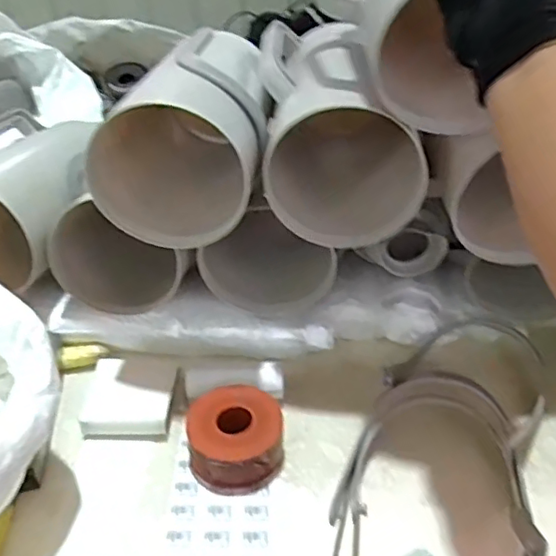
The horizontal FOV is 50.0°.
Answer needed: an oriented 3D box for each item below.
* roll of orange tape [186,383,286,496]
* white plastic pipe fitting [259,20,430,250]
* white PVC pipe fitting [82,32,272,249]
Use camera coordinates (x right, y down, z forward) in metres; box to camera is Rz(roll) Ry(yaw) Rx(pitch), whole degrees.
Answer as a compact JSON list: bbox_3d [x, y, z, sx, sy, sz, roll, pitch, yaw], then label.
[{"bbox_3d":[-0.044,0.166,0.622,0.097,0.057,0.092,-1,35,0],"label":"roll of orange tape"},{"bbox_3d":[0.068,-0.168,0.696,0.162,0.194,0.238,0,35,1],"label":"white plastic pipe fitting"},{"bbox_3d":[-0.091,-0.172,0.687,0.165,0.151,0.266,3,35,5],"label":"white PVC pipe fitting"}]

